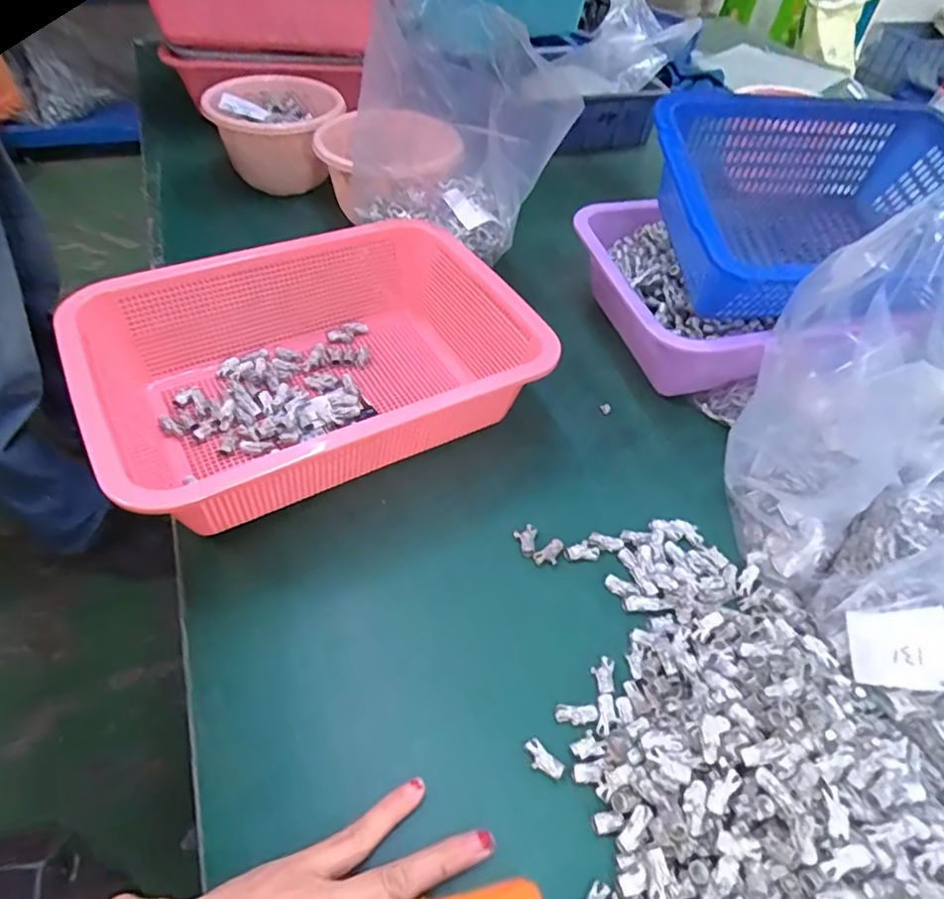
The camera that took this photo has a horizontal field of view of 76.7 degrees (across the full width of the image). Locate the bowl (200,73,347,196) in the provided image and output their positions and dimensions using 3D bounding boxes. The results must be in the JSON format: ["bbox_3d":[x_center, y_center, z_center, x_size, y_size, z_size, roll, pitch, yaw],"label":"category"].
[{"bbox_3d":[-0.205,-0.331,0.640,0.129,0.096,0.128,-8,51,-10],"label":"bowl"}]

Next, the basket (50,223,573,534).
[{"bbox_3d":[-0.105,-0.063,0.440,0.285,0.089,0.209,-24,55,-24],"label":"basket"}]

